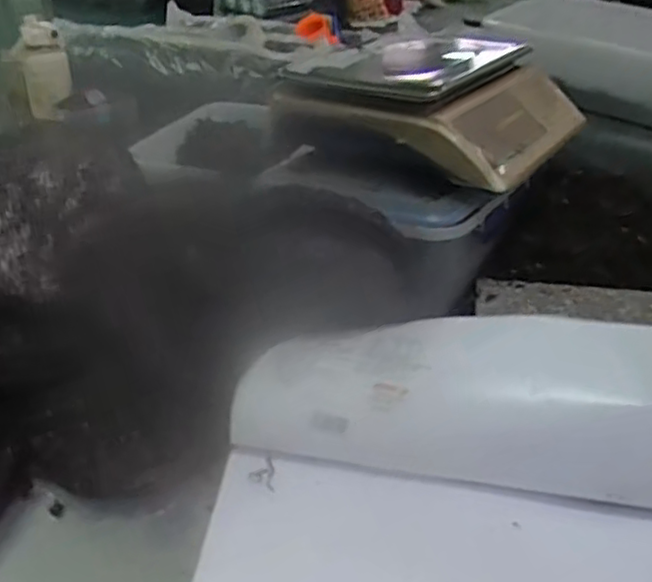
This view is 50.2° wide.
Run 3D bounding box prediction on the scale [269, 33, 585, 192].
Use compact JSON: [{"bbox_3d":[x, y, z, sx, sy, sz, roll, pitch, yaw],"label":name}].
[{"bbox_3d":[0.151,-0.264,0.960,0.326,0.099,0.306,19,36,29],"label":"scale"}]

